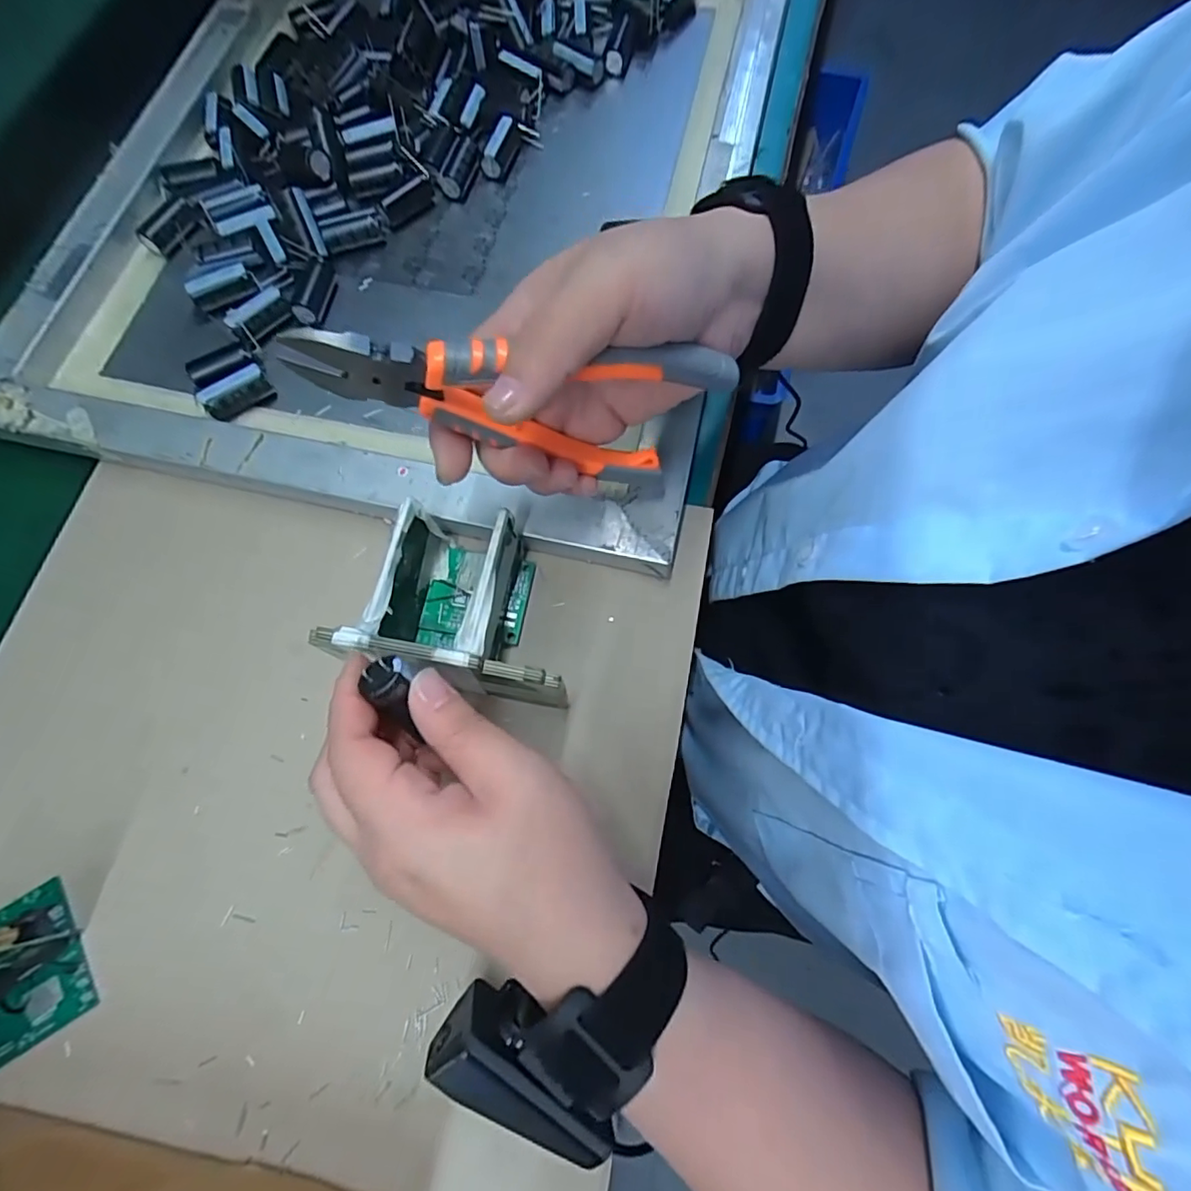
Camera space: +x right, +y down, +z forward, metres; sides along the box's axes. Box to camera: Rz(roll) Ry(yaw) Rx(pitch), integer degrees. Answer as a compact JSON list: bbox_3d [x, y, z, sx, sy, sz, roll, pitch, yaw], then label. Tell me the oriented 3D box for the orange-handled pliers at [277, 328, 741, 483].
[{"bbox_3d":[-0.029,-0.075,0.210,0.151,0.071,0.013,3,69,-25],"label":"orange-handled pliers"}]

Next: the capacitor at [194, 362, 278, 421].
[{"bbox_3d":[-0.209,-0.118,0.329,0.038,0.018,0.017,-28,72,-7],"label":"capacitor"}]

